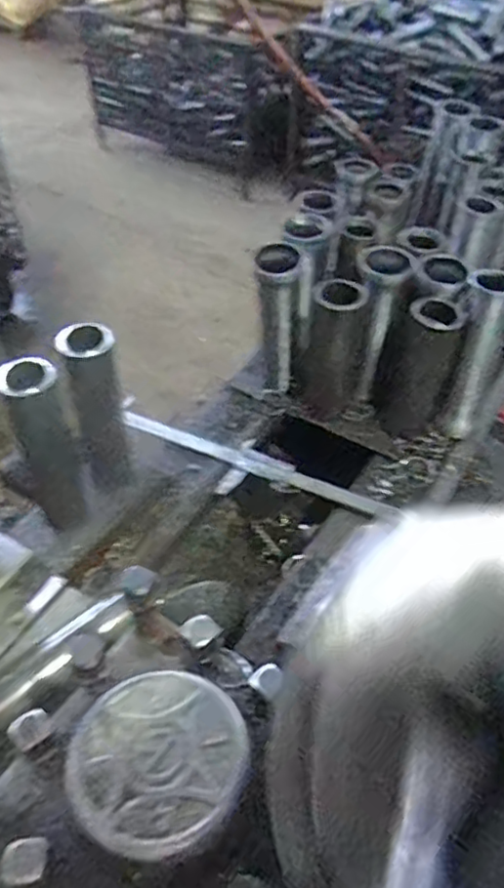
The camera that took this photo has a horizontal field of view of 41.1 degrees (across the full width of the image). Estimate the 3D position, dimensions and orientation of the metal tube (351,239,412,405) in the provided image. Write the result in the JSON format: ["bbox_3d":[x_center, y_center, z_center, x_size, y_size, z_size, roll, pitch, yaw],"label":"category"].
[{"bbox_3d":[0.145,-0.135,0.789,0.057,0.189,0.060,10,47,9],"label":"metal tube"}]

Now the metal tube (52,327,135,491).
[{"bbox_3d":[-0.150,-0.033,0.655,0.054,0.190,0.051,-12,48,-12],"label":"metal tube"}]

